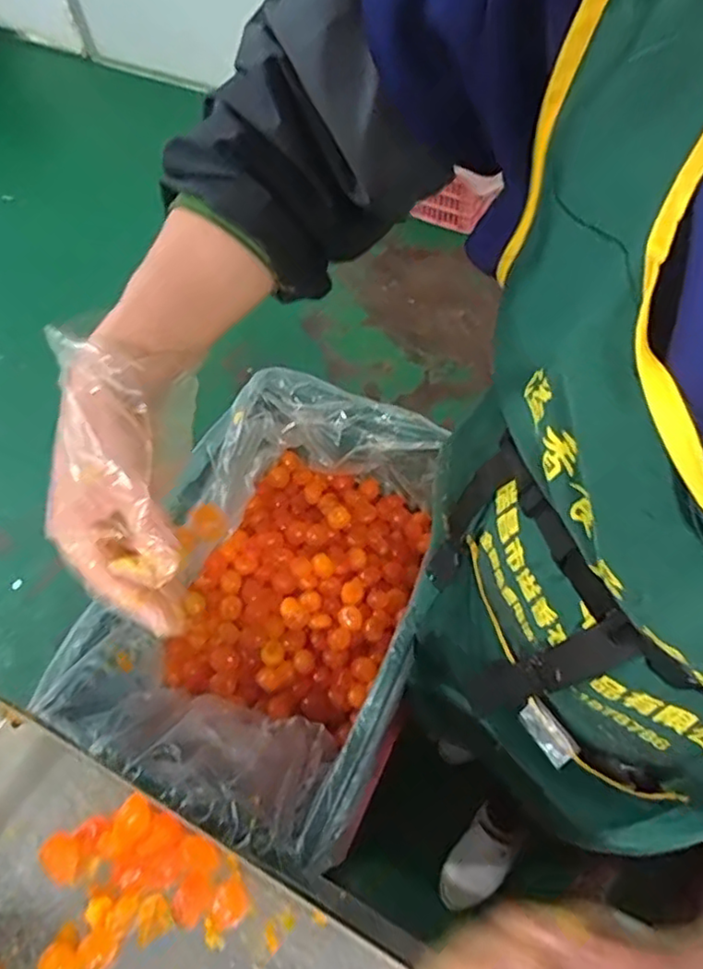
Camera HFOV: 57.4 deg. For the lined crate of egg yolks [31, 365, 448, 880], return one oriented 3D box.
[{"bbox_3d":[-0.068,0.130,0.746,0.303,0.185,0.463,21,62,15],"label":"lined crate of egg yolks"}]

